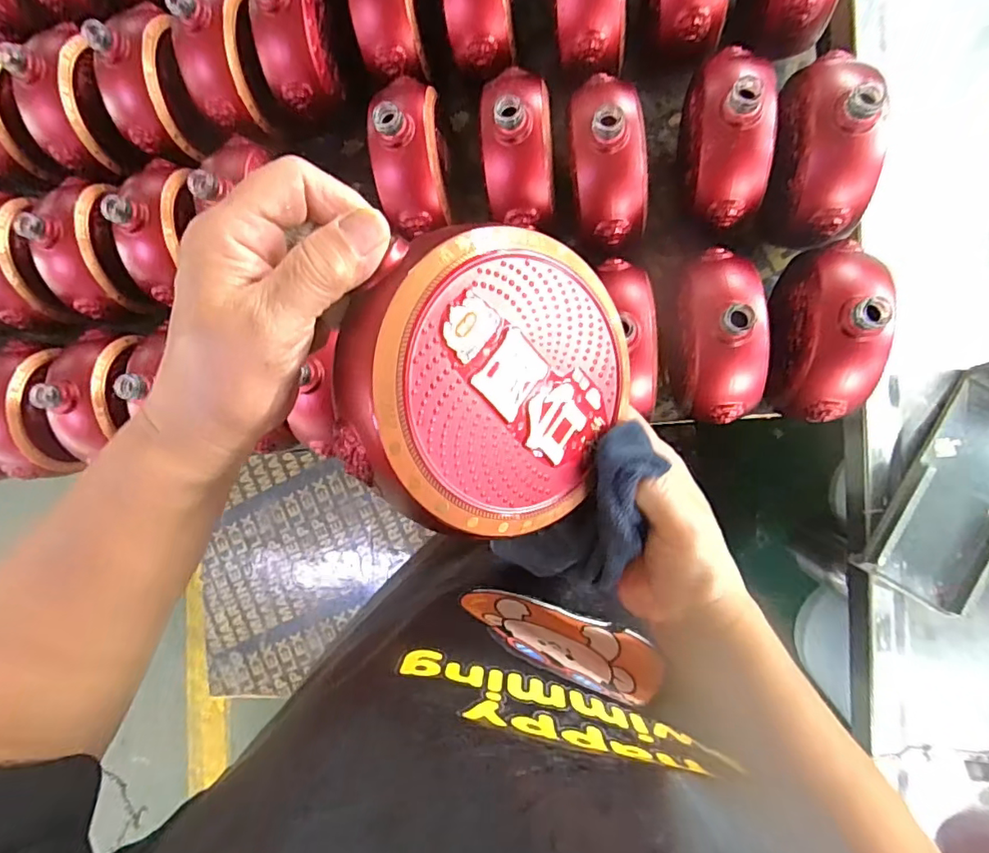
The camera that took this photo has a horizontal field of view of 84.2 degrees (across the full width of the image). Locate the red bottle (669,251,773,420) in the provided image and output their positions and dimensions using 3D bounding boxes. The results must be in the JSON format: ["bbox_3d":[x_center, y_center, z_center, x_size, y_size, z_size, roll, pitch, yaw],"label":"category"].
[{"bbox_3d":[0.173,-0.074,0.426,0.070,0.072,0.138,-3,89,9],"label":"red bottle"}]

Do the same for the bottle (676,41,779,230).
[{"bbox_3d":[0.187,-0.231,0.439,0.066,0.083,0.130,-1,89,9],"label":"bottle"}]

